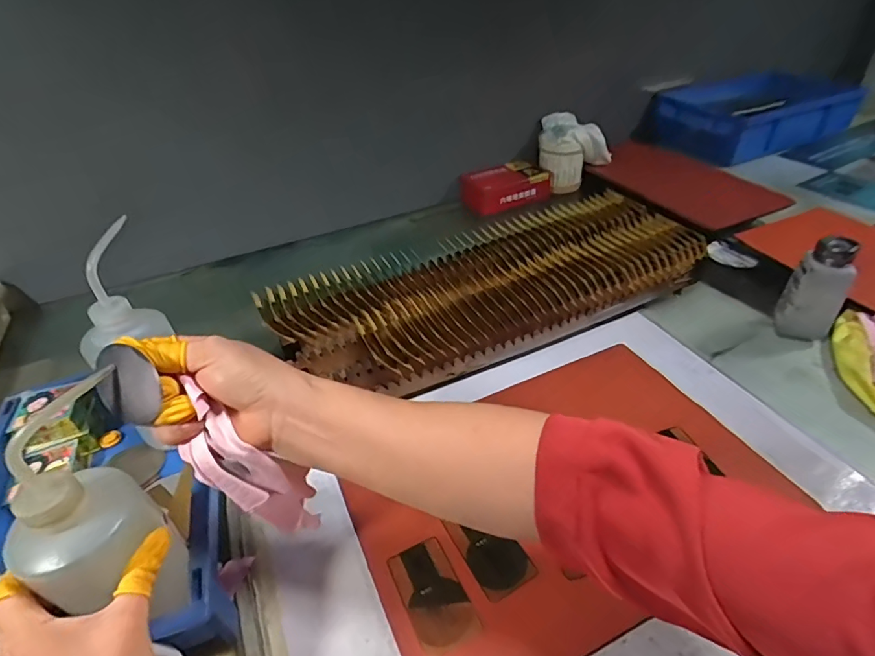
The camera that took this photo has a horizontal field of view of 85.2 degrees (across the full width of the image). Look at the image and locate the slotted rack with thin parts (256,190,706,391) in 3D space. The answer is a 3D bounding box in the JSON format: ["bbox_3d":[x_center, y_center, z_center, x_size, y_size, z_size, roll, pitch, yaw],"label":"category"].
[{"bbox_3d":[0.071,-0.055,0.637,0.557,0.082,0.190,-19,42,-17],"label":"slotted rack with thin parts"}]

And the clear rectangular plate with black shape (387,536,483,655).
[{"bbox_3d":[-0.004,0.221,0.394,0.049,0.007,0.085,-20,42,-19],"label":"clear rectangular plate with black shape"}]

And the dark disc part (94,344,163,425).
[{"bbox_3d":[-0.180,0.034,0.277,0.045,0.044,0.004,6,14,17],"label":"dark disc part"}]

